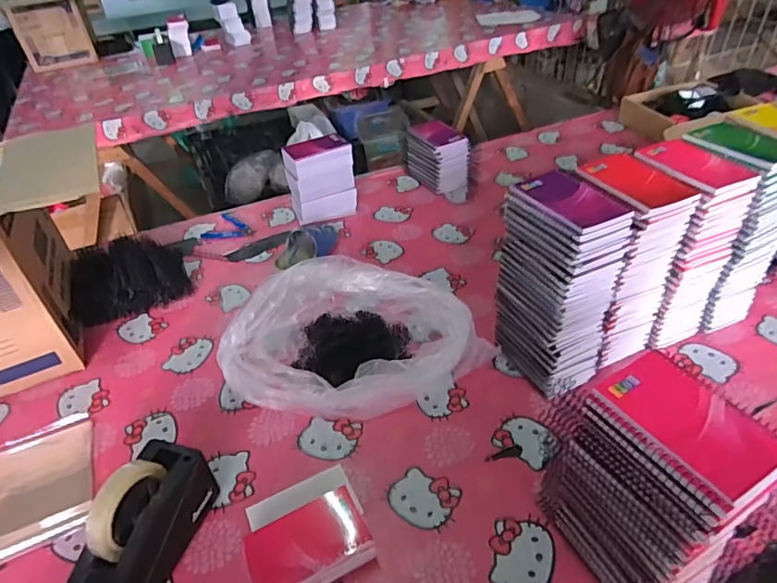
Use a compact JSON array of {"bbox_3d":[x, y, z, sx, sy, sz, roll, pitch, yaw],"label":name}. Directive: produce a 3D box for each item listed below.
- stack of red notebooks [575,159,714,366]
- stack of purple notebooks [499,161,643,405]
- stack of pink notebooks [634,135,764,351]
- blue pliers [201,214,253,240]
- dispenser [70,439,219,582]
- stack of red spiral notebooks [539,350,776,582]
[{"bbox_3d":[0.328,-0.029,0.759,0.104,0.298,0.127,-18,40,-15],"label":"stack of red notebooks"},{"bbox_3d":[0.238,-0.002,0.743,0.098,0.294,0.133,-21,42,-18],"label":"stack of purple notebooks"},{"bbox_3d":[0.416,-0.059,0.780,0.106,0.292,0.130,-20,40,-17],"label":"stack of pink notebooks"},{"bbox_3d":[-0.358,-0.139,1.186,0.112,0.010,0.089,16,43,25],"label":"blue pliers"},{"bbox_3d":[-0.282,0.274,0.586,0.067,0.123,0.203,8,40,17],"label":"dispenser"},{"bbox_3d":[0.250,0.195,0.514,0.089,0.259,0.162,-21,40,-18],"label":"stack of red spiral notebooks"}]

